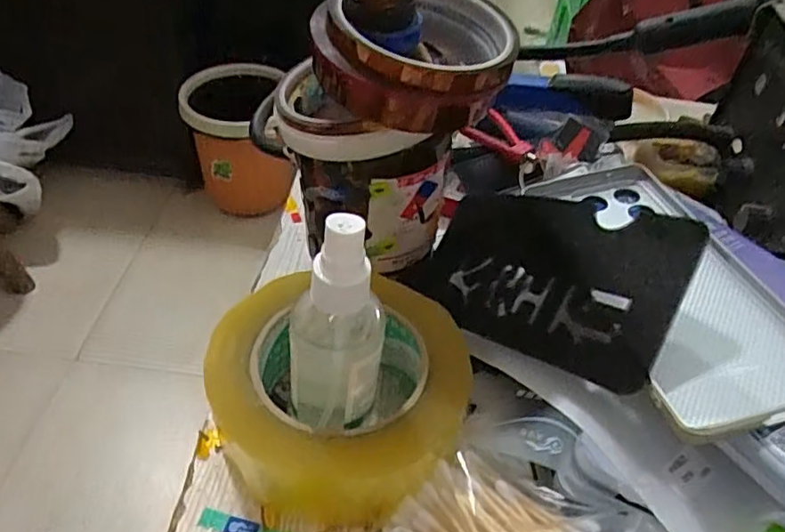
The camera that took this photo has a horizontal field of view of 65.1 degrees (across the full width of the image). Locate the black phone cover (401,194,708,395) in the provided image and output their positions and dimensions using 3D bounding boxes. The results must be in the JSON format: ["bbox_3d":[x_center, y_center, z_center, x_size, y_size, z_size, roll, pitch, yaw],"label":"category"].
[{"bbox_3d":[0.070,0.003,0.319,0.163,0.013,0.080,19,80,54],"label":"black phone cover"}]

